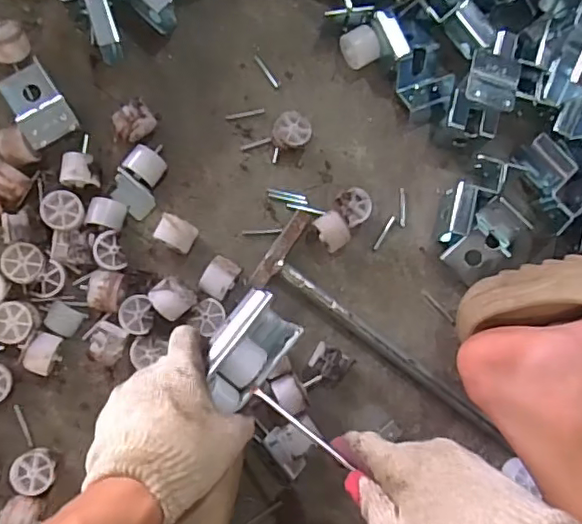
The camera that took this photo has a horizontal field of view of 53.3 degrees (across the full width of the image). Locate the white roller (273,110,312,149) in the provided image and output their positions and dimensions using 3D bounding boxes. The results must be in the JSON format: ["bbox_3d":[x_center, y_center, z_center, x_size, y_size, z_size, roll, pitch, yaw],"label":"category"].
[{"bbox_3d":[0.000,-0.123,0.553,0.034,0.027,0.034,4,85,-6],"label":"white roller"}]

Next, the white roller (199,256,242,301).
[{"bbox_3d":[-0.064,0.015,0.525,0.027,0.031,0.036,32,83,-3],"label":"white roller"}]

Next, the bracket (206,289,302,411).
[{"bbox_3d":[-0.035,0.069,0.461,0.054,0.053,0.085,40,82,-2],"label":"bracket"}]

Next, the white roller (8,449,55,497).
[{"bbox_3d":[-0.217,0.177,0.495,0.036,0.024,0.035,1,85,-6],"label":"white roller"}]

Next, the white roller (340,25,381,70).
[{"bbox_3d":[0.068,-0.209,0.566,0.030,0.025,0.036,-28,89,-8],"label":"white roller"}]

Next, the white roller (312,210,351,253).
[{"bbox_3d":[0.038,-0.028,0.543,0.028,0.029,0.035,-20,88,-7],"label":"white roller"}]

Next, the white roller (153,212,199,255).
[{"bbox_3d":[-0.103,-0.025,0.526,0.035,0.032,0.026,30,83,-3],"label":"white roller"}]

